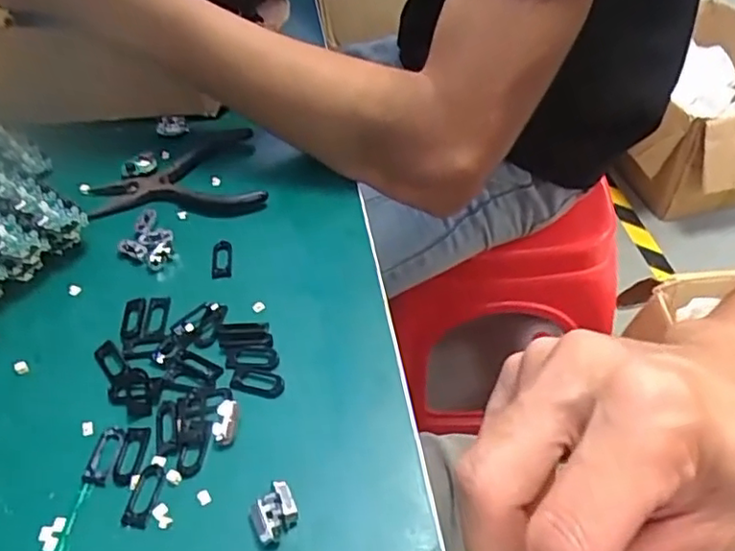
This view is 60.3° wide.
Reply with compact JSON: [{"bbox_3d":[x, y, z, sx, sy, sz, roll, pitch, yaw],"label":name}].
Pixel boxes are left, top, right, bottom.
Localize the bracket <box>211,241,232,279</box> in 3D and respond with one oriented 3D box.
[{"bbox_3d":[-0.089,-0.010,0.384,0.012,0.004,0.028,-6,49,-3],"label":"bracket"}]

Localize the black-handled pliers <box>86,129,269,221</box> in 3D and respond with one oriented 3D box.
[{"bbox_3d":[-0.133,-0.066,0.436,0.115,0.011,0.088,-14,50,-10],"label":"black-handled pliers"}]

